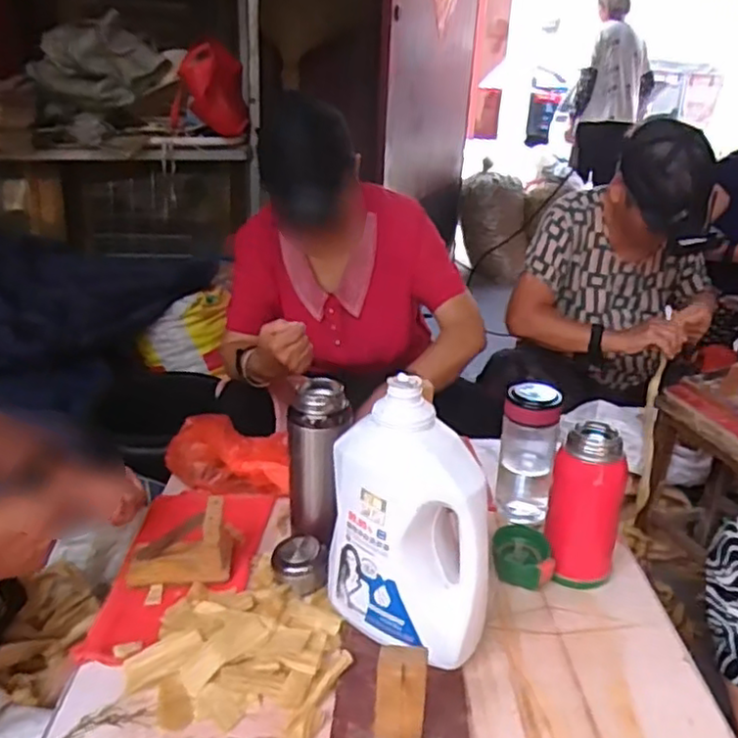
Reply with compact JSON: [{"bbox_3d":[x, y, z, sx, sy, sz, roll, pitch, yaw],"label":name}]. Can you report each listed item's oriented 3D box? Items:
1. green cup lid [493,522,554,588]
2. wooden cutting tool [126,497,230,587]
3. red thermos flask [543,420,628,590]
[{"bbox_3d":[0.178,0.218,0.782,0.066,0.037,0.069,2,24,-1],"label":"green cup lid"},{"bbox_3d":[-0.217,0.197,0.770,0.113,0.078,0.066,-4,25,-14],"label":"wooden cutting tool"},{"bbox_3d":[0.241,0.154,0.752,0.078,0.169,0.069,8,24,12],"label":"red thermos flask"}]

